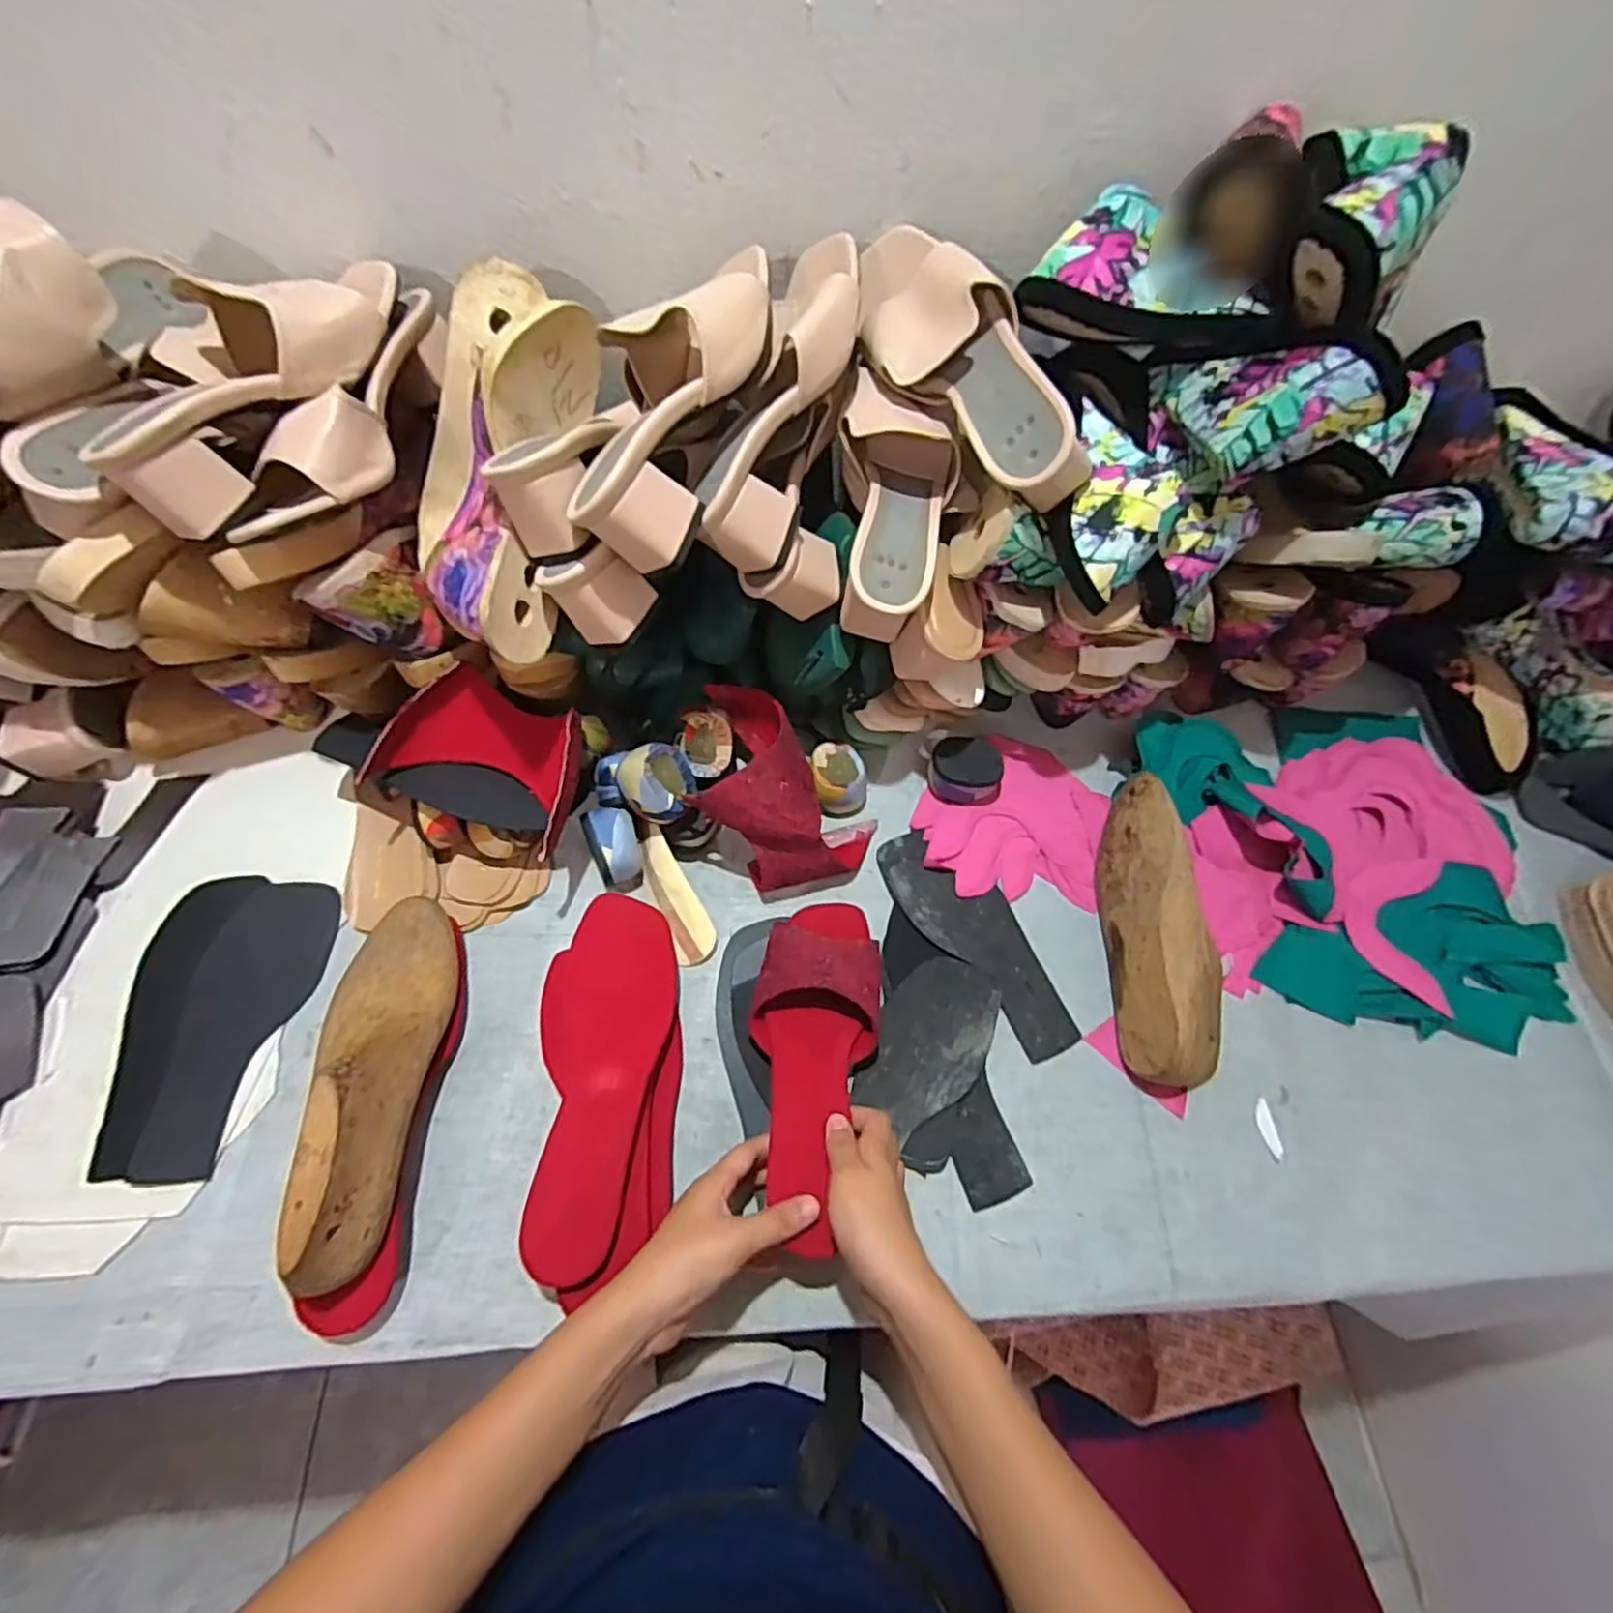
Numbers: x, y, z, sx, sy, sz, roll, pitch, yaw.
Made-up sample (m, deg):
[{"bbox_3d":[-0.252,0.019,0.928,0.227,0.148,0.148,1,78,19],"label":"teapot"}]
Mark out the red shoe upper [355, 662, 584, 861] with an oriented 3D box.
[{"bbox_3d":[-0.242,-0.036,0.540,0.154,0.061,0.104,17,63,5],"label":"red shoe upper"}]

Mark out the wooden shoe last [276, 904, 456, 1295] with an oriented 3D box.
[{"bbox_3d":[-0.282,0.165,0.444,0.069,0.072,0.227,-1,63,-4],"label":"wooden shoe last"}]

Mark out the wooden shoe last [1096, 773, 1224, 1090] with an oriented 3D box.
[{"bbox_3d":[0.286,0.090,0.555,0.076,0.072,0.237,3,63,-2],"label":"wooden shoe last"}]

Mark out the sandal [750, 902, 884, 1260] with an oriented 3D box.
[{"bbox_3d":[0.003,0.172,0.499,0.088,0.054,0.241,9,50,0],"label":"sandal"}]

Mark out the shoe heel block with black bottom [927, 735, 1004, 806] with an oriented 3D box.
[{"bbox_3d":[0.140,-0.032,0.623,0.067,0.037,0.060,28,65,10],"label":"shoe heel block with black bottom"}]

